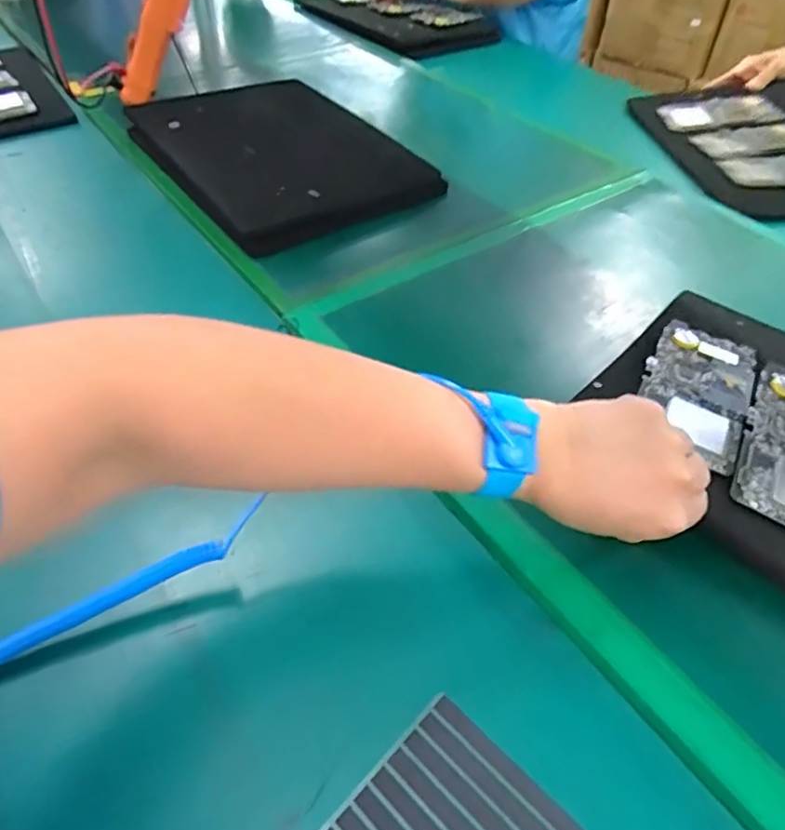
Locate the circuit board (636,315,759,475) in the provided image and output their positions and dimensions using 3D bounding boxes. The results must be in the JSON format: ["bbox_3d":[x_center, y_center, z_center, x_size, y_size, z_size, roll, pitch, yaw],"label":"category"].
[{"bbox_3d":[0.227,-0.021,0.443,0.073,0.008,0.148,24,51,20],"label":"circuit board"}]

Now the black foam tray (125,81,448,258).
[{"bbox_3d":[-0.148,-0.346,0.761,0.268,0.030,0.414,-25,52,-23],"label":"black foam tray"}]

